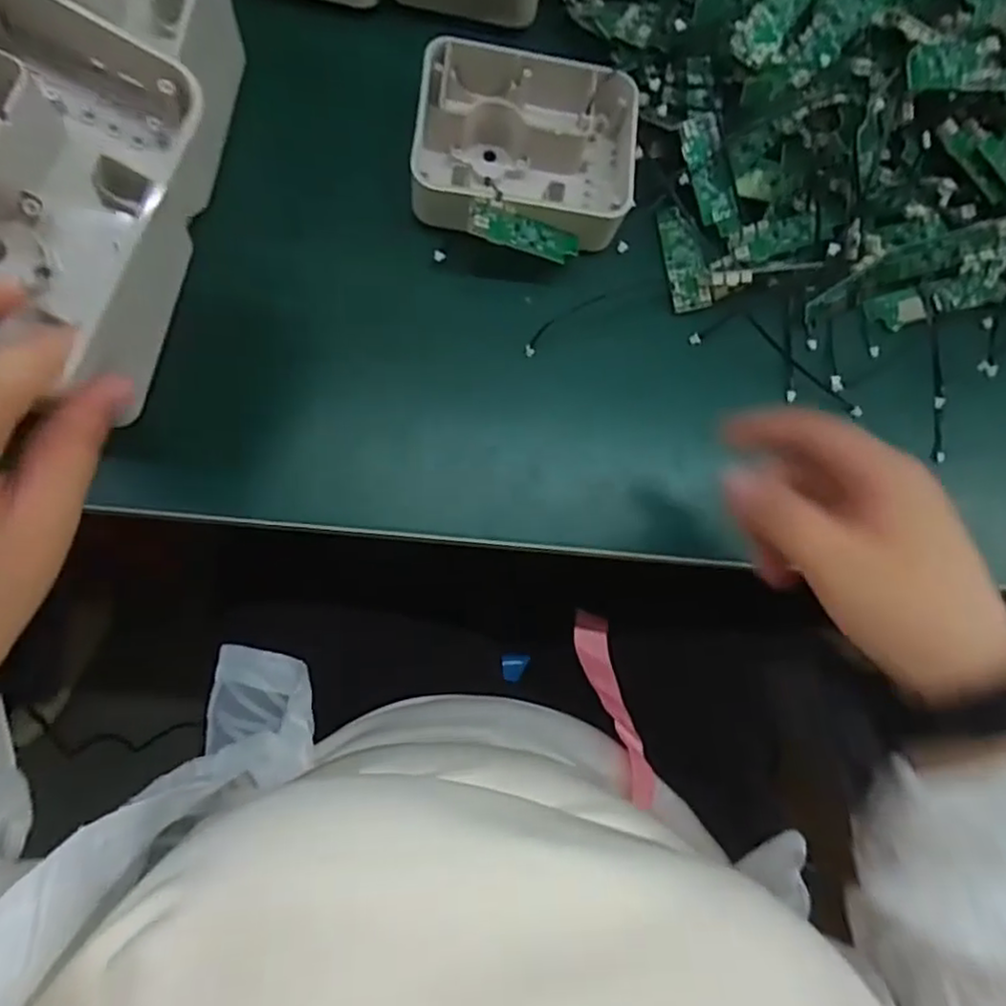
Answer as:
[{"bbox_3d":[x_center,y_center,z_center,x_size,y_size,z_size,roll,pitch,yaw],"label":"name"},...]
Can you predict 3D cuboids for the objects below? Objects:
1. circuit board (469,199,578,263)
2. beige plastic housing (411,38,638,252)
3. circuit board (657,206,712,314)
[{"bbox_3d":[0.013,-0.156,0.385,0.068,0.005,0.023,7,84,-26],"label":"circuit board"},{"bbox_3d":[0.014,-0.210,0.398,0.129,0.033,0.110,4,78,-5],"label":"beige plastic housing"},{"bbox_3d":[0.114,-0.154,0.416,0.023,0.007,0.069,-8,79,-8],"label":"circuit board"}]

